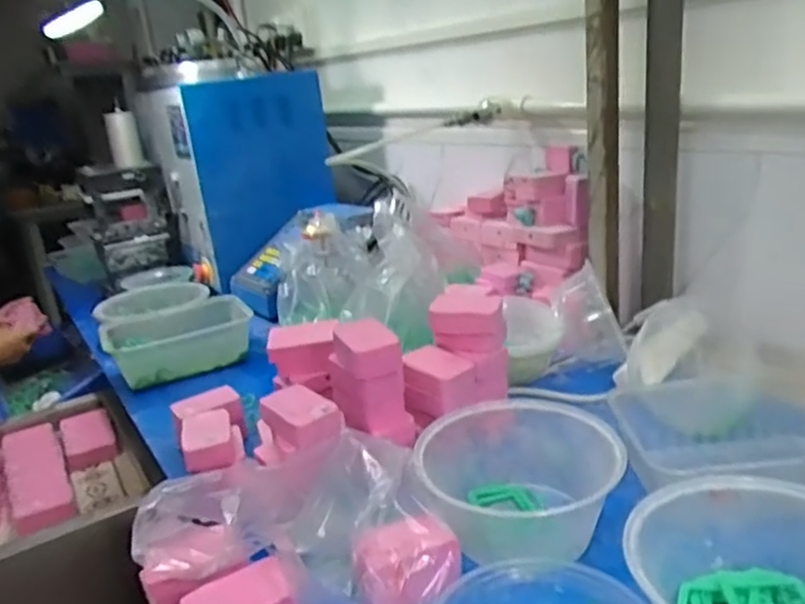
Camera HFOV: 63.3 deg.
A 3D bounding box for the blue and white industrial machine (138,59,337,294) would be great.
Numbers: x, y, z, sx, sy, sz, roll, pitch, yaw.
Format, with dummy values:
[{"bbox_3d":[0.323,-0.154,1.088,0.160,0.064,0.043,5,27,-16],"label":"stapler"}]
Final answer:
[{"bbox_3d":[-0.335,-0.285,1.319,0.260,0.373,0.302,-20,24,-35],"label":"blue and white industrial machine"}]

